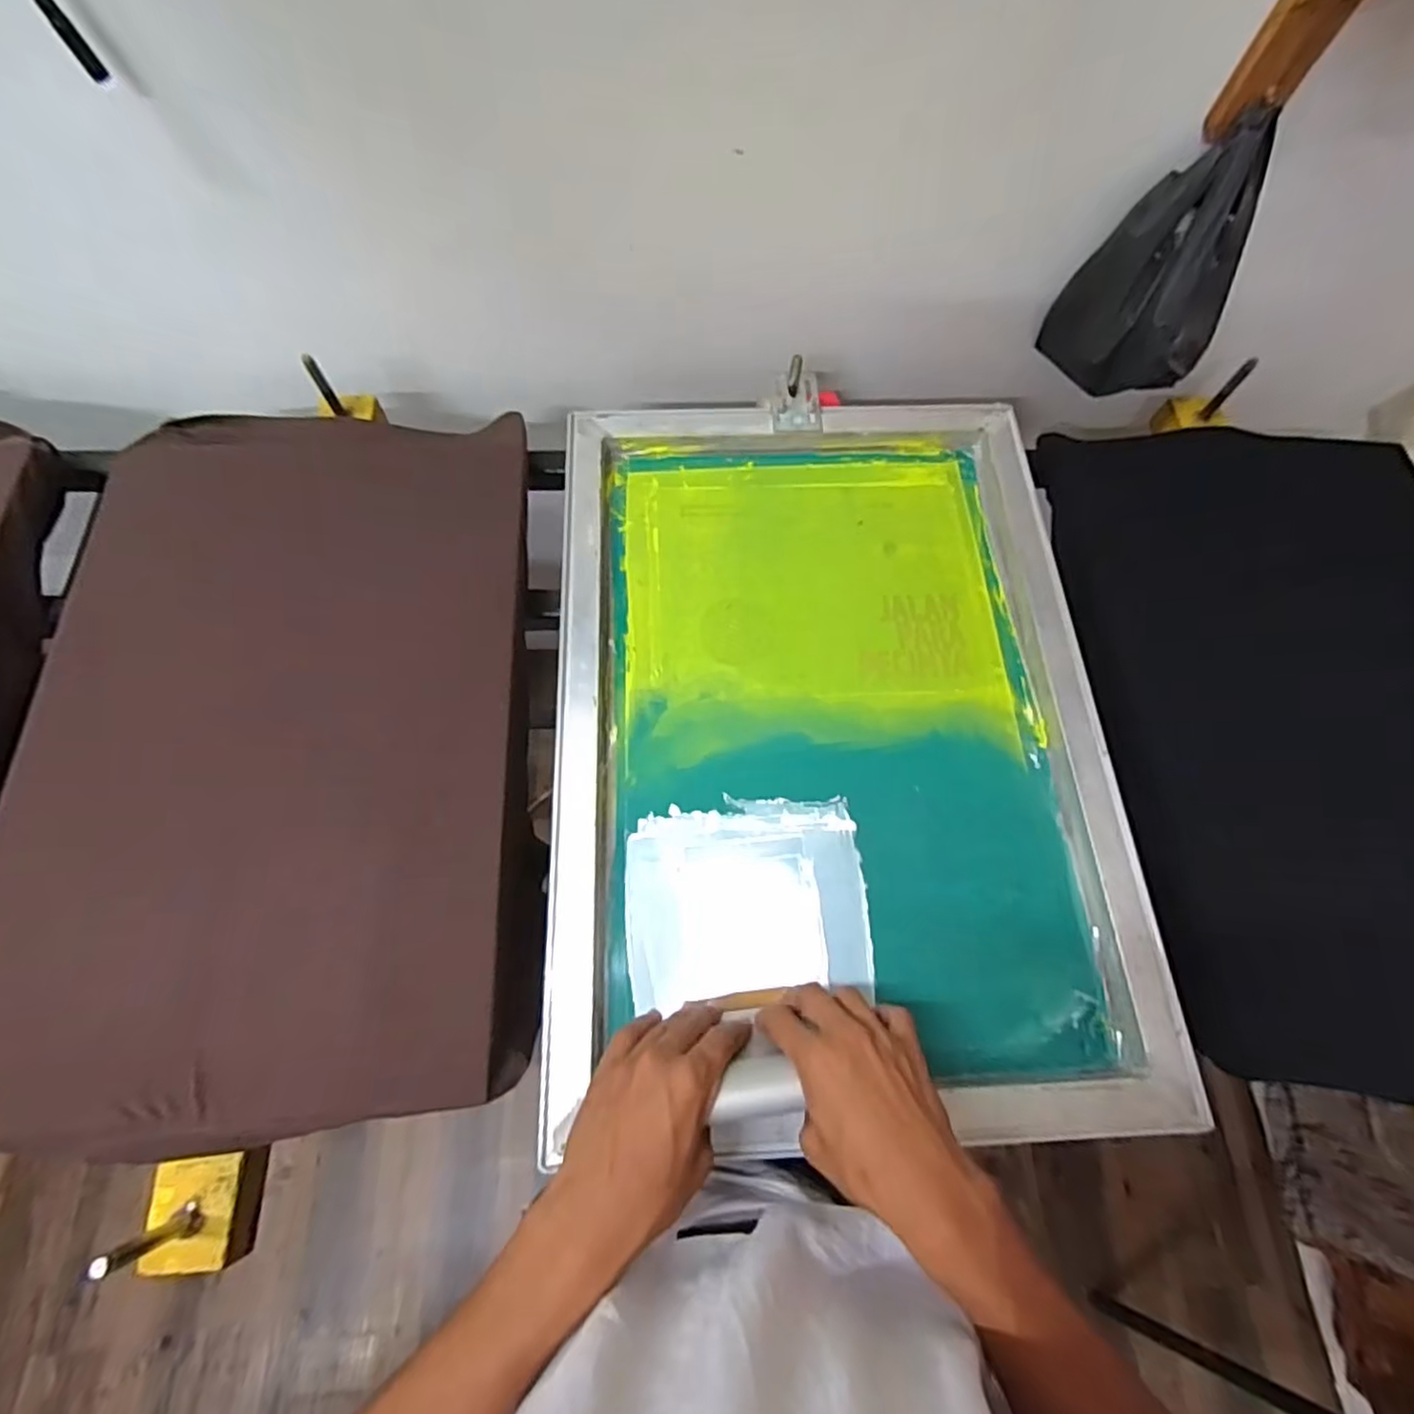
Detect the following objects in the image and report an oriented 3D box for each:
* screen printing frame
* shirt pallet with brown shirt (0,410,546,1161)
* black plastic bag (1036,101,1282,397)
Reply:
[{"bbox_3d":[0.105,-0.003,0.592,0.463,0.035,0.654,-2,69,-3],"label":"screen printing frame"},{"bbox_3d":[-0.375,-0.005,0.581,0.424,0.064,0.671,-6,69,-4],"label":"shirt pallet with brown shirt"},{"bbox_3d":[0.442,-0.409,0.647,0.150,0.213,0.084,22,70,6],"label":"black plastic bag"}]

